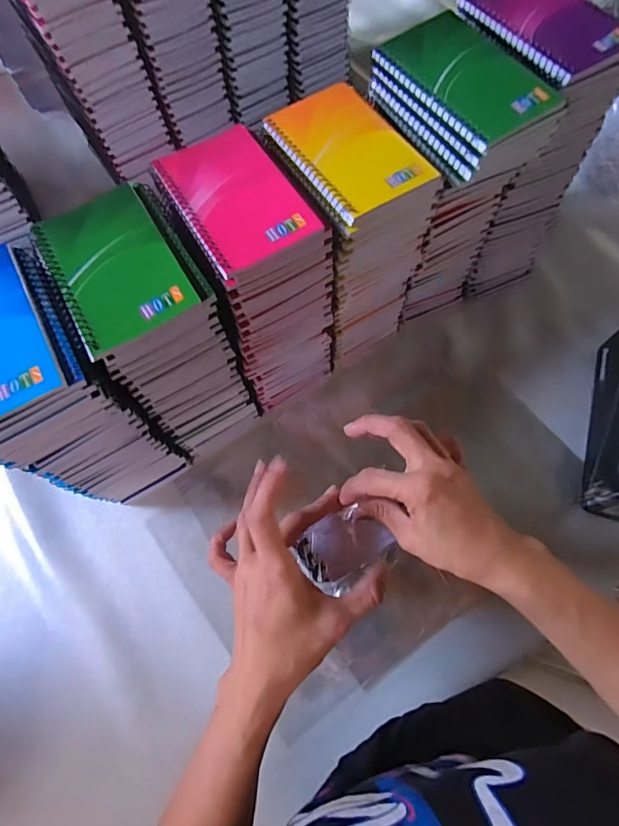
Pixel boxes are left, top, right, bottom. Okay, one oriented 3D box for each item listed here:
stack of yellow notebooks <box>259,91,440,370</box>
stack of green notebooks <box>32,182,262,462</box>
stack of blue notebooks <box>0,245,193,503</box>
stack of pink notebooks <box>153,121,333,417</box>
[{"bbox_3d":[0.034,-0.169,0.455,0.092,0.222,0.135,-28,71,-8],"label":"stack of yellow notebooks"},{"bbox_3d":[-0.132,-0.065,0.427,0.100,0.227,0.137,-34,72,-10],"label":"stack of green notebooks"},{"bbox_3d":[-0.212,-0.009,0.412,0.102,0.237,0.137,-34,72,-10],"label":"stack of blue notebooks"},{"bbox_3d":[-0.051,-0.118,0.438,0.095,0.215,0.147,-32,72,-10],"label":"stack of pink notebooks"}]

